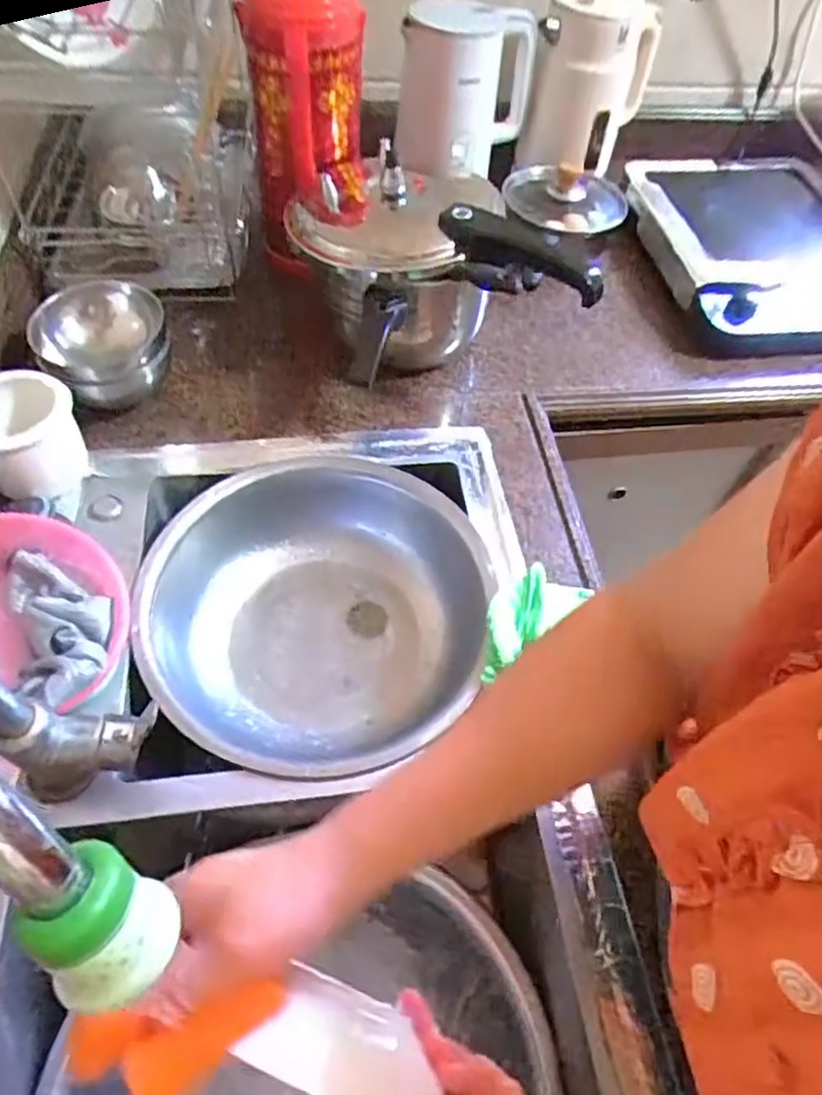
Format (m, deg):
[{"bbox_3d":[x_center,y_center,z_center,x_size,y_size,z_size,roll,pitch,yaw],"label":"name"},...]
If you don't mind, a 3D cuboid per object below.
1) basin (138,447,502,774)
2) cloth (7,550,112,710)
[{"bbox_3d":[-0.090,0.071,0.683,0.330,0.109,0.323,2,55,-3],"label":"basin"},{"bbox_3d":[-0.286,0.061,0.544,0.075,0.029,0.147,-19,58,-17],"label":"cloth"}]

